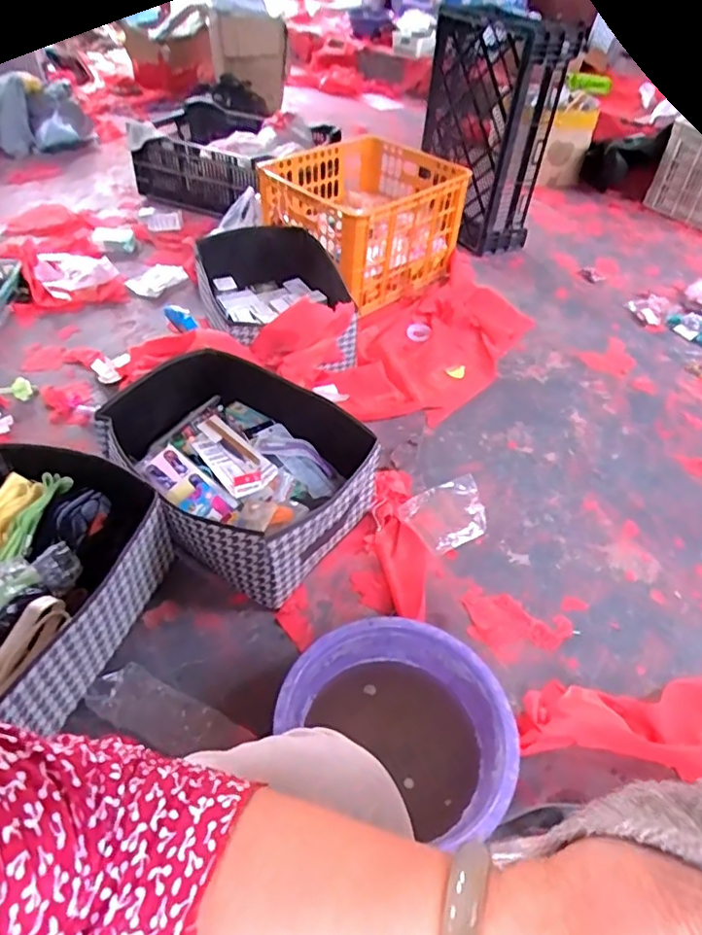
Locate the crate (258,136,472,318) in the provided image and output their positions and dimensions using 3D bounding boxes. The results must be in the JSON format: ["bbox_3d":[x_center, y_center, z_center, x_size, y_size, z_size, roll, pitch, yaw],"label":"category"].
[{"bbox_3d":[0.060,-0.715,1.631,0.565,0.232,0.397,-34,58,-30],"label":"crate"}]

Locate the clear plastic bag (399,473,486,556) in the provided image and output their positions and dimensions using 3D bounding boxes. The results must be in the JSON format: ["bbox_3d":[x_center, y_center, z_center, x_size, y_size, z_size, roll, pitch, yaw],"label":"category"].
[{"bbox_3d":[0.187,0.091,1.090,0.178,0.037,0.127,-24,51,-25],"label":"clear plastic bag"}]

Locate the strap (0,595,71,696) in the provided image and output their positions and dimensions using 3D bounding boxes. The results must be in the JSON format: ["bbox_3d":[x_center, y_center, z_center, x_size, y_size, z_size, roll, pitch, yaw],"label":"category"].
[{"bbox_3d":[-0.445,0.245,0.775,0.045,0.031,0.155,32,71,23],"label":"strap"}]

